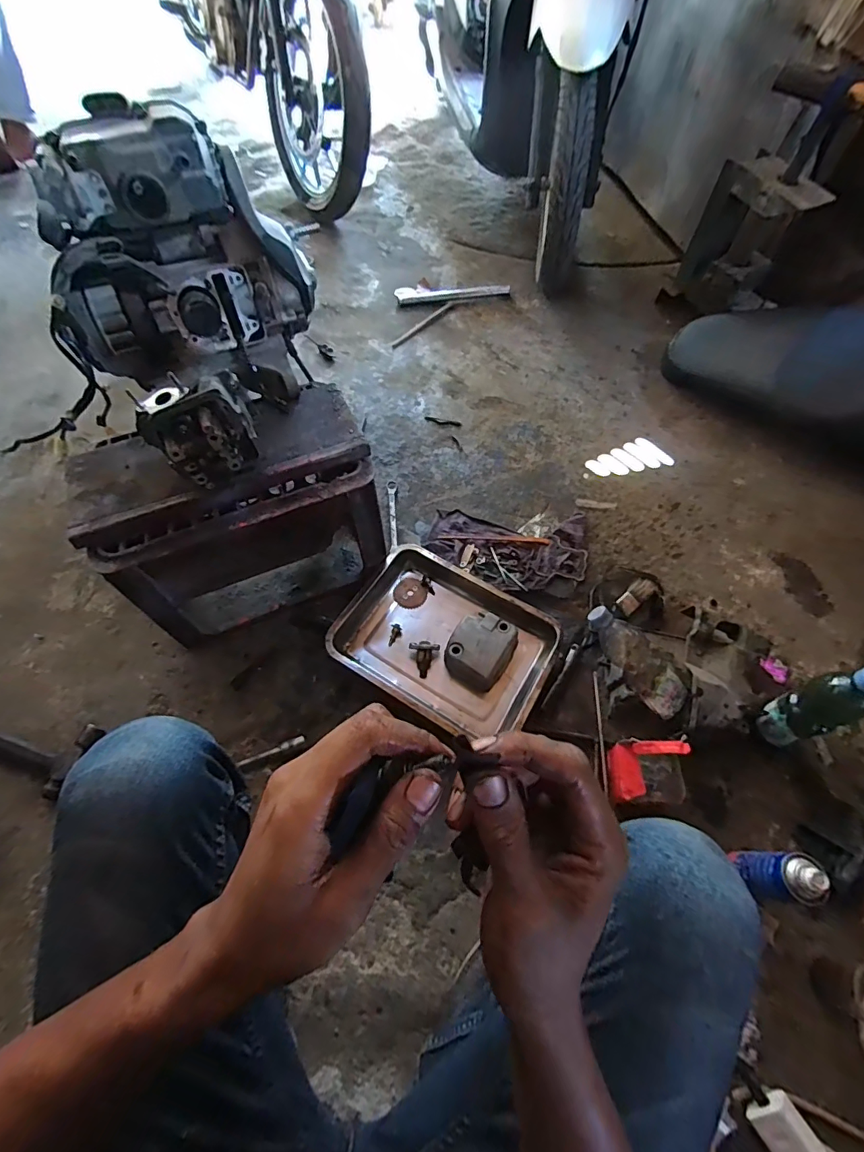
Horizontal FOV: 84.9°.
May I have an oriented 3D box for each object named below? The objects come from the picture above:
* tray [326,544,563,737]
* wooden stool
[{"bbox_3d":[0.024,0.110,0.824,0.347,0.050,0.252,27,64,15],"label":"tray"},{"bbox_3d":[-0.309,-0.092,0.826,0.410,0.311,0.255,-20,64,-11],"label":"wooden stool"}]

